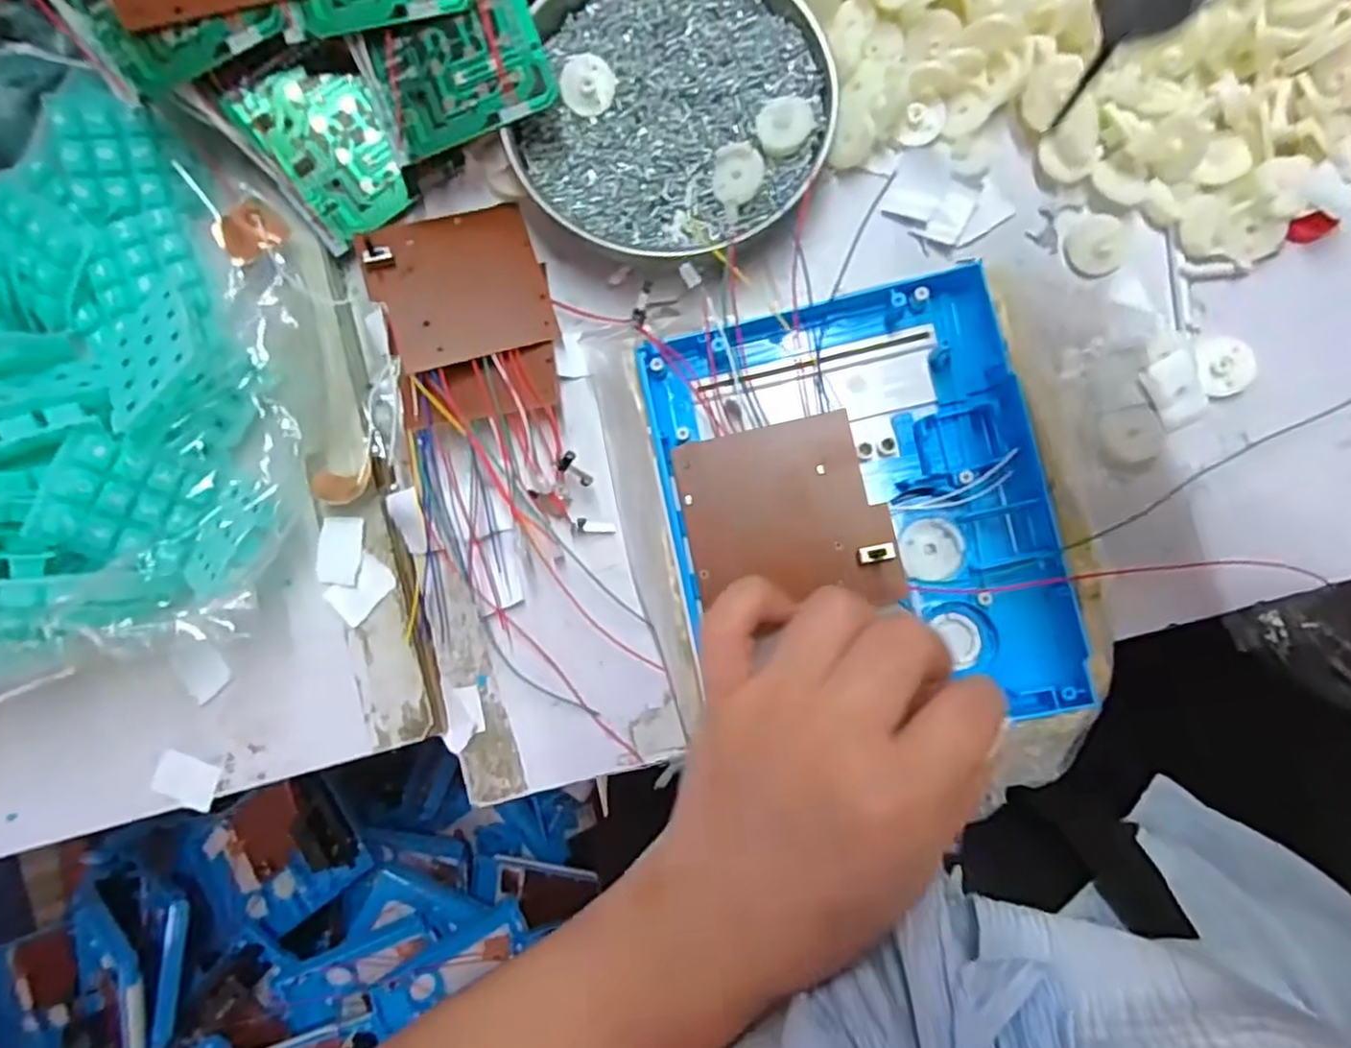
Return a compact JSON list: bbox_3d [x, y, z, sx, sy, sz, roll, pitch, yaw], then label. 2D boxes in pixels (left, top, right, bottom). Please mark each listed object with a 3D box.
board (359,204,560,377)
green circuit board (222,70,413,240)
[{"bbox_3d":[-0.094,-0.105,0.317,0.071,0.010,0.071,-16,76,-12],"label":"board"},{"bbox_3d":[-0.149,-0.166,0.320,0.049,0.006,0.069,-42,112,-6],"label":"green circuit board"}]

